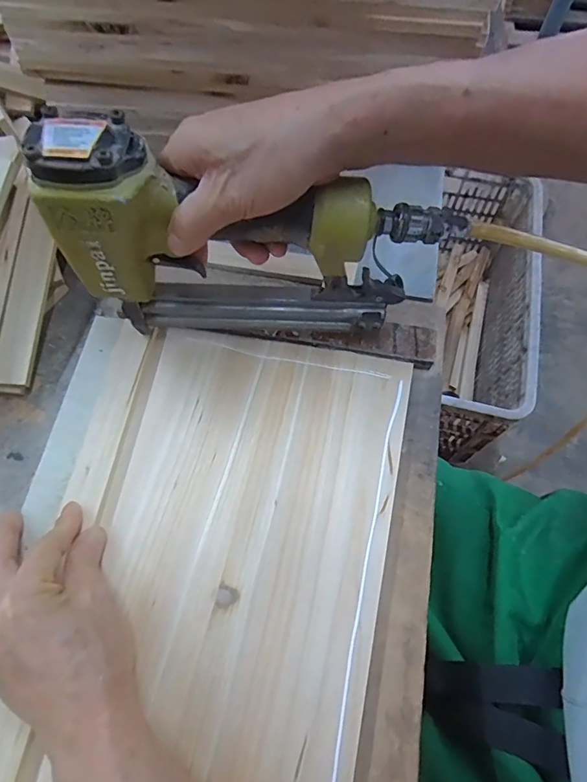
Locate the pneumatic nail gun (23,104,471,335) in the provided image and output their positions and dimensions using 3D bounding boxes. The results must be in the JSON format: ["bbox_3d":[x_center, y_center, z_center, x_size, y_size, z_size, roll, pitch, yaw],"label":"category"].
[{"bbox_3d":[-0.018,-0.101,0.314,0.238,0.159,0.052,-3,65,-1],"label":"pneumatic nail gun"}]

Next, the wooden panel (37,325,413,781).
[{"bbox_3d":[-0.041,0.144,0.308,0.197,0.020,0.418,9,65,5],"label":"wooden panel"}]

